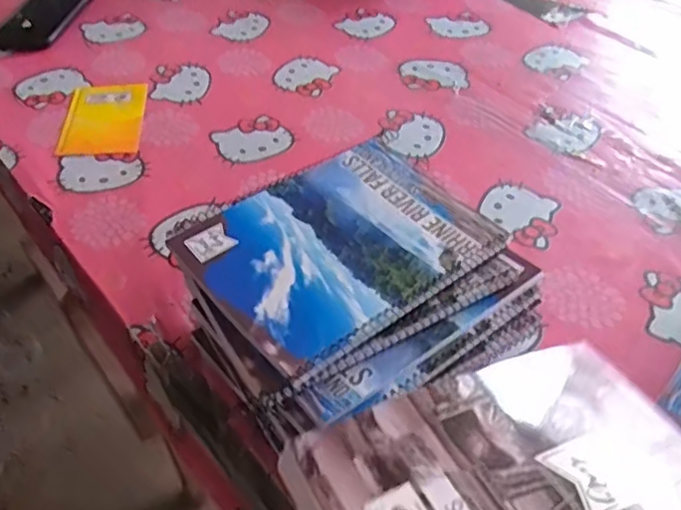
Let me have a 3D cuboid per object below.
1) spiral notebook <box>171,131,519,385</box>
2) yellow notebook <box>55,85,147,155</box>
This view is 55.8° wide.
[{"bbox_3d":[0.002,-0.012,0.455,0.200,0.010,0.148,-30,53,-29],"label":"spiral notebook"},{"bbox_3d":[-0.253,-0.145,0.687,0.080,0.007,0.129,-4,45,-6],"label":"yellow notebook"}]

